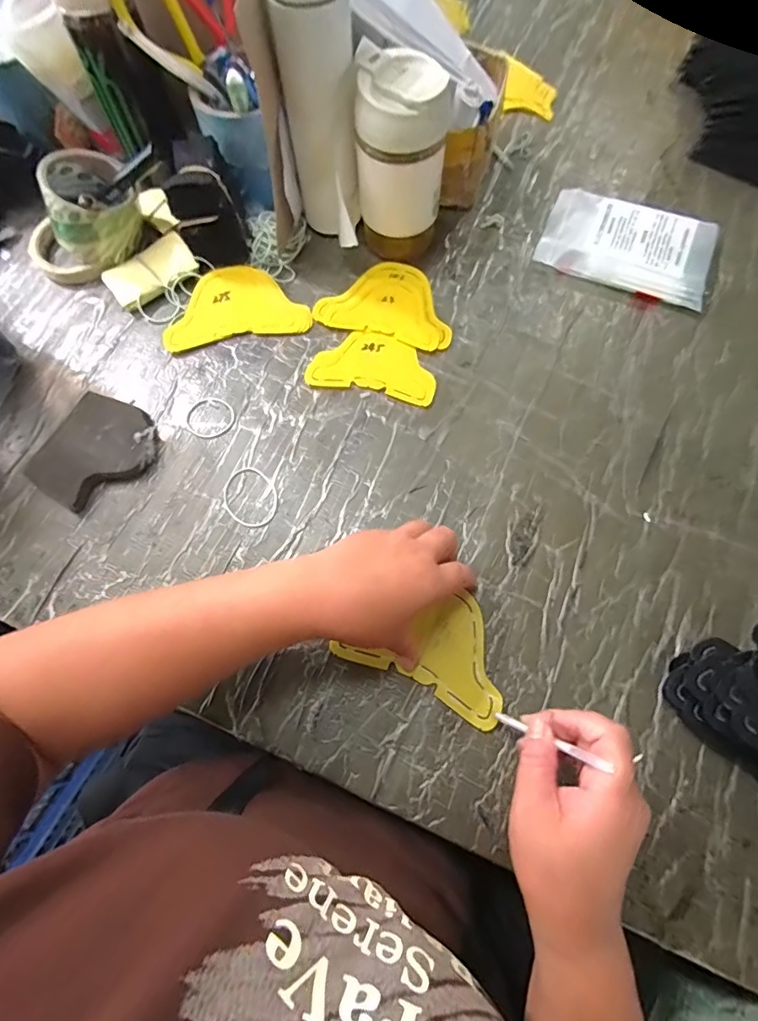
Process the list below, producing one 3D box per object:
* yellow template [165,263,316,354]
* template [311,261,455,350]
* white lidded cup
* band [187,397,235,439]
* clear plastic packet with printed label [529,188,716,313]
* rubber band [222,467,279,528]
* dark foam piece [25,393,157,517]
[{"bbox_3d":[-0.154,-0.221,0.509,0.150,0.015,0.091,-11,70,-2],"label":"yellow template"},{"bbox_3d":[0.013,-0.226,0.510,0.141,0.006,0.100,16,71,8],"label":"template"},{"bbox_3d":[0.022,-0.329,0.462,0.083,0.158,0.071,-1,70,2],"label":"white lidded cup"},{"bbox_3d":[-0.168,-0.092,0.473,0.048,0.004,0.045,-1,70,2],"label":"band"},{"bbox_3d":[0.266,-0.282,0.510,0.174,0.030,0.104,23,72,11],"label":"clear plastic packet with printed label"},{"bbox_3d":[-0.120,-0.012,0.441,0.060,0.004,0.049,40,76,15],"label":"rubber band"},{"bbox_3d":[-0.265,-0.053,0.446,0.091,0.024,0.106,26,73,12],"label":"dark foam piece"}]

